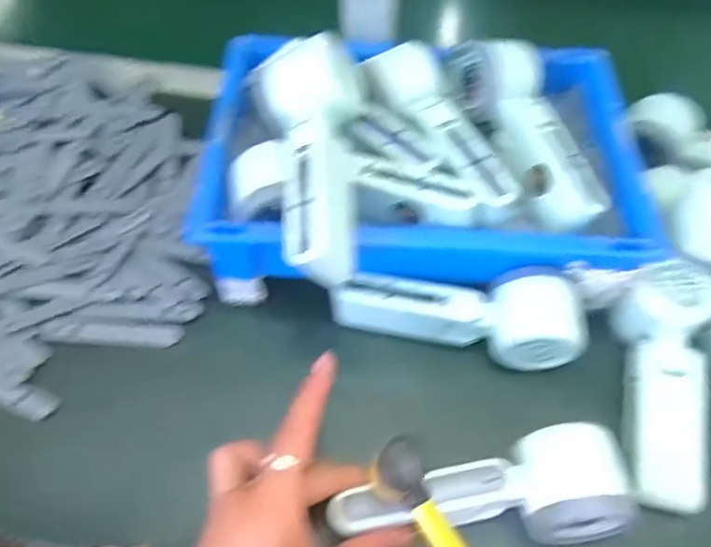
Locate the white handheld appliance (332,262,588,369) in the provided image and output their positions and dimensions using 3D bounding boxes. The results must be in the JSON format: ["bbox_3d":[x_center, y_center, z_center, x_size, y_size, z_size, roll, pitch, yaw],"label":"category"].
[{"bbox_3d":[0.069,0.032,0.412,0.165,0.046,0.062,0,54,-1],"label":"white handheld appliance"}]

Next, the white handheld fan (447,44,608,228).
[{"bbox_3d":[0.130,-0.106,0.436,0.060,0.050,0.166,-21,72,-15],"label":"white handheld fan"}]

